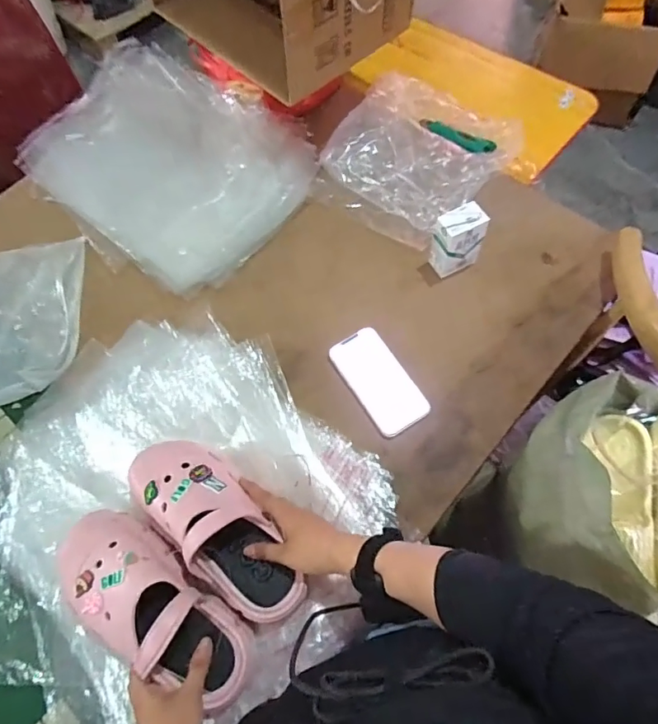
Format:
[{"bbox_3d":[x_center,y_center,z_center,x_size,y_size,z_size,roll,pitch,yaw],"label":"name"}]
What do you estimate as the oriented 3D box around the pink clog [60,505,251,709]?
[{"bbox_3d":[-0.189,0.255,0.495,0.242,0.088,0.098,36,71,10],"label":"pink clog"}]

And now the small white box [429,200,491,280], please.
[{"bbox_3d":[0.199,-0.186,0.732,0.071,0.116,0.050,-29,67,-10],"label":"small white box"}]

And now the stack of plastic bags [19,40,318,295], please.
[{"bbox_3d":[-0.290,-0.359,0.844,0.483,0.034,0.375,39,80,14],"label":"stack of plastic bags"}]

